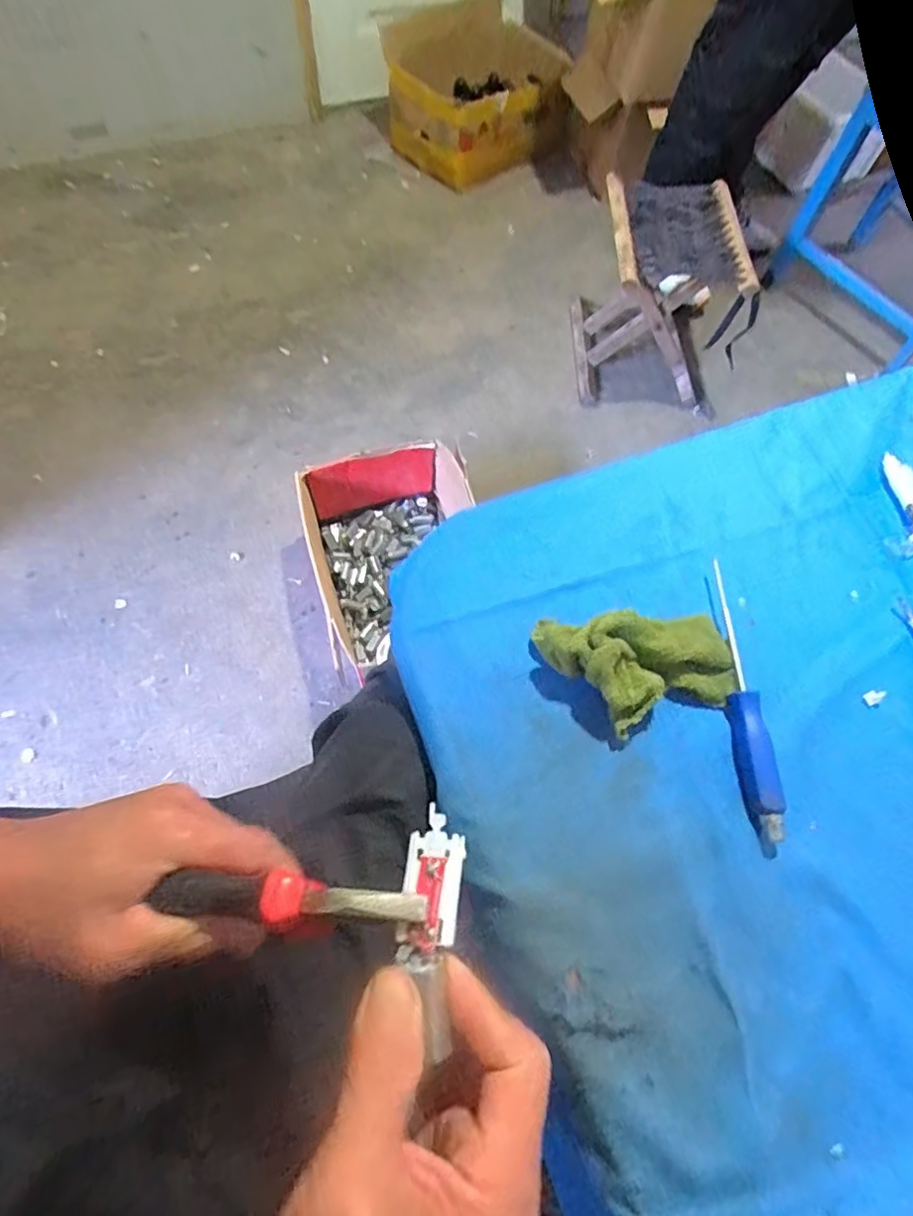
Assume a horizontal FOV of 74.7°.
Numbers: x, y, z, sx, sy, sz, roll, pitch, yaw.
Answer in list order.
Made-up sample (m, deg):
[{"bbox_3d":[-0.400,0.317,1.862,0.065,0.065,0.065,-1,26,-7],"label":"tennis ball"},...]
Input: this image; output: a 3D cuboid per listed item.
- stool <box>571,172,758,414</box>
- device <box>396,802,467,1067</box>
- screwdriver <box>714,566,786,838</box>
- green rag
[{"bbox_3d":[0.441,-0.685,1.312,0.303,0.302,0.307,3,65,-3],"label":"stool"},{"bbox_3d":[-0.010,0.125,0.237,0.025,0.010,0.085,2,63,-2],"label":"device"},{"bbox_3d":[0.189,0.054,0.401,0.021,0.020,0.188,0,64,-3],"label":"screwdriver"},{"bbox_3d":[0.122,0.038,0.391,0.131,0.039,0.082,-2,64,-4],"label":"green rag"}]

